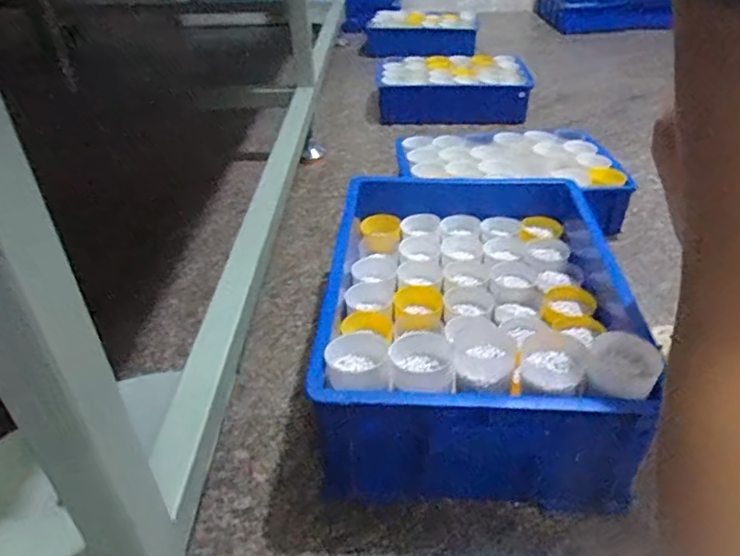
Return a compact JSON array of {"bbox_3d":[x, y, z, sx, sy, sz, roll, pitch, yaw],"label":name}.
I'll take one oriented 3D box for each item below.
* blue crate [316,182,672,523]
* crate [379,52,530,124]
[{"bbox_3d":[0.140,0.041,0.762,0.351,0.180,0.488,3,36,6],"label":"blue crate"},{"bbox_3d":[0.223,-0.511,1.531,0.387,0.116,0.243,-1,36,1],"label":"crate"}]

